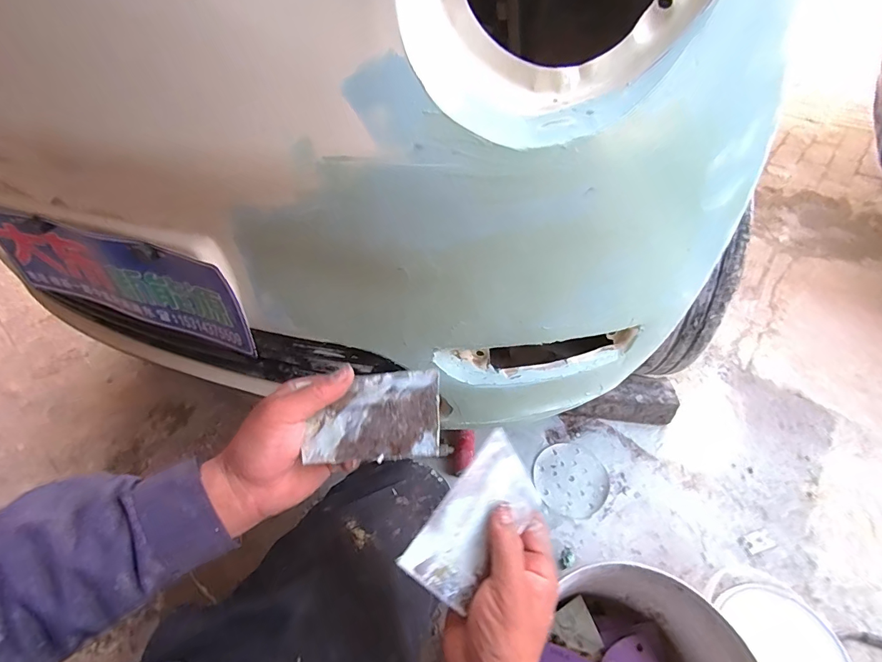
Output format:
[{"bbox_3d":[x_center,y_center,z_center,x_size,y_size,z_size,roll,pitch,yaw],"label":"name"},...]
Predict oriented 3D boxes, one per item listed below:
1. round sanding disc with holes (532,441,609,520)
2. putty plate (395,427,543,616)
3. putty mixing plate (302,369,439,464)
[{"bbox_3d":[0.254,0.289,0.832,0.136,0.004,0.141,-3,50,4],"label":"round sanding disc with holes"},{"bbox_3d":[0.032,0.157,0.355,0.069,0.004,0.128,45,71,-7],"label":"putty plate"},{"bbox_3d":[-0.057,0.072,0.363,0.111,0.004,0.074,-6,60,9],"label":"putty mixing plate"}]

